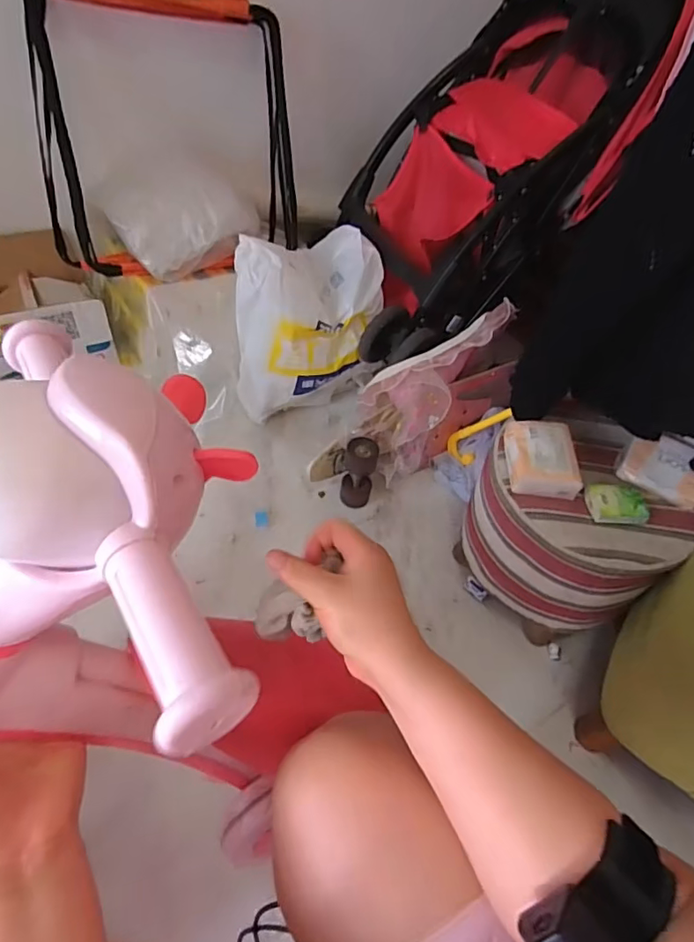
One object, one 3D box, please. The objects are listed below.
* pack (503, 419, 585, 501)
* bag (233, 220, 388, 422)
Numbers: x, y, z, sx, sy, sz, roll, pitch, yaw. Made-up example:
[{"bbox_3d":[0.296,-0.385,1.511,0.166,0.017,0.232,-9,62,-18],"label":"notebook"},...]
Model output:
[{"bbox_3d":[0.274,-0.019,0.753,0.088,0.047,0.123,4,51,-3],"label":"pack"},{"bbox_3d":[-0.074,-0.278,1.059,0.201,0.326,0.276,34,56,19],"label":"bag"}]

